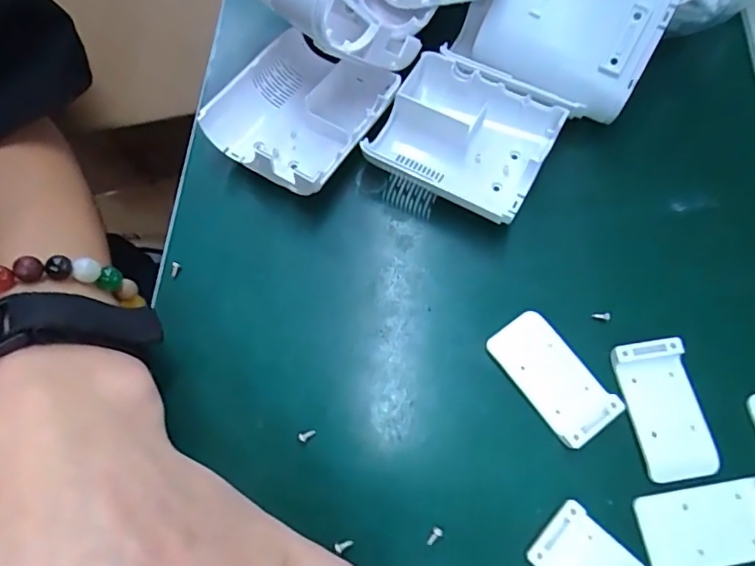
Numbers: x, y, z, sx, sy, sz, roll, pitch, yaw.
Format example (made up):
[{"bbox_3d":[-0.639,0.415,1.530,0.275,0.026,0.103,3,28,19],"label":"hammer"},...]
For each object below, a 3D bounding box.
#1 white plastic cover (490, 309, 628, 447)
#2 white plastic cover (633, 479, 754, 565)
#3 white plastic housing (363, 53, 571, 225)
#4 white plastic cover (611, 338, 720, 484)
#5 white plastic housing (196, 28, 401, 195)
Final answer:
[{"bbox_3d":[0.074,0.039,0.224,0.029,0.007,0.056,-35,72,-11],"label":"white plastic cover"},{"bbox_3d":[0.131,0.093,0.203,0.057,0.005,0.028,-8,69,-2],"label":"white plastic cover"},{"bbox_3d":[0.040,-0.070,0.261,0.080,0.021,0.066,29,72,12],"label":"white plastic housing"},{"bbox_3d":[0.119,0.052,0.219,0.029,0.007,0.054,-8,69,-2],"label":"white plastic cover"},{"bbox_3d":[-0.038,-0.085,0.265,0.071,0.032,0.079,30,72,12],"label":"white plastic housing"}]

